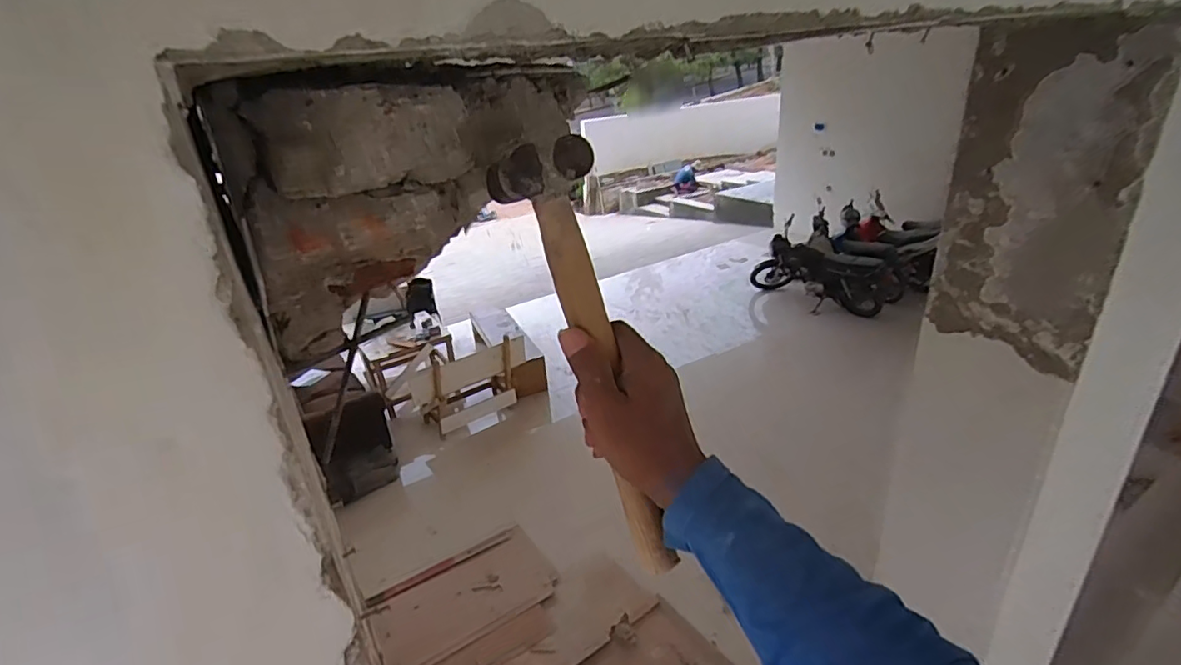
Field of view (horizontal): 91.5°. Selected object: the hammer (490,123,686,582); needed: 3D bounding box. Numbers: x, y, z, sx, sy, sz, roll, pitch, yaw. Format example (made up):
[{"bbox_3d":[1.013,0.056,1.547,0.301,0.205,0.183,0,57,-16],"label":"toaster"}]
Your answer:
[{"bbox_3d":[0.005,0.028,0.400,0.024,0.310,0.085,-26,15,-39],"label":"hammer"}]

